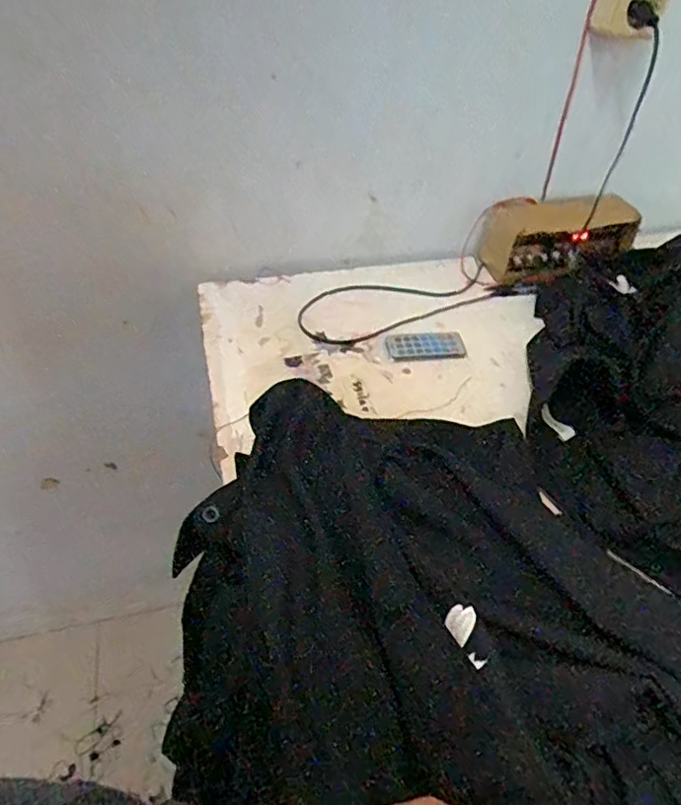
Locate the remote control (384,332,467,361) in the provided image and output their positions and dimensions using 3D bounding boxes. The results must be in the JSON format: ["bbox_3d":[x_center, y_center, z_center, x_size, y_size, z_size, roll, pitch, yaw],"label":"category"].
[{"bbox_3d":[0.095,-0.064,0.666,0.088,0.004,0.041,-6,45,-7],"label":"remote control"}]

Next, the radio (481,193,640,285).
[{"bbox_3d":[0.278,-0.214,0.764,0.167,0.082,0.109,-18,47,-18],"label":"radio"}]

